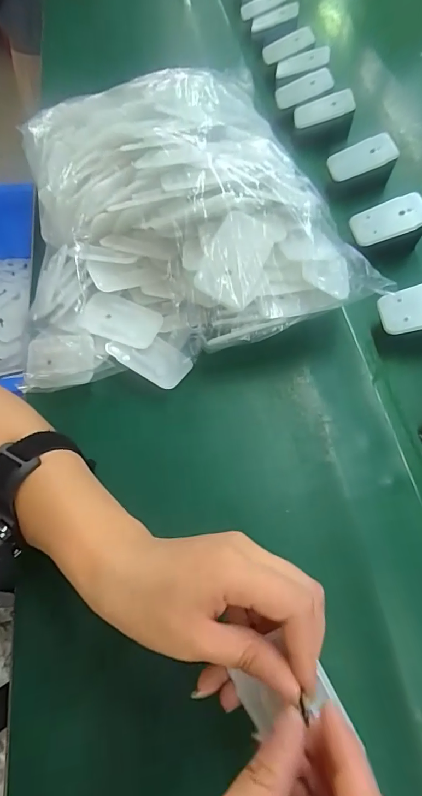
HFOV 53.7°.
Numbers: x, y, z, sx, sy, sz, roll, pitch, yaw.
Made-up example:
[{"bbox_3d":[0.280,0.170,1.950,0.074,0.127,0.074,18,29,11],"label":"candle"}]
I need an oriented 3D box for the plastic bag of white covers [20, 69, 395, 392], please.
[{"bbox_3d":[-0.048,-0.161,0.378,0.282,0.107,0.293,-17,63,-6],"label":"plastic bag of white covers"}]

